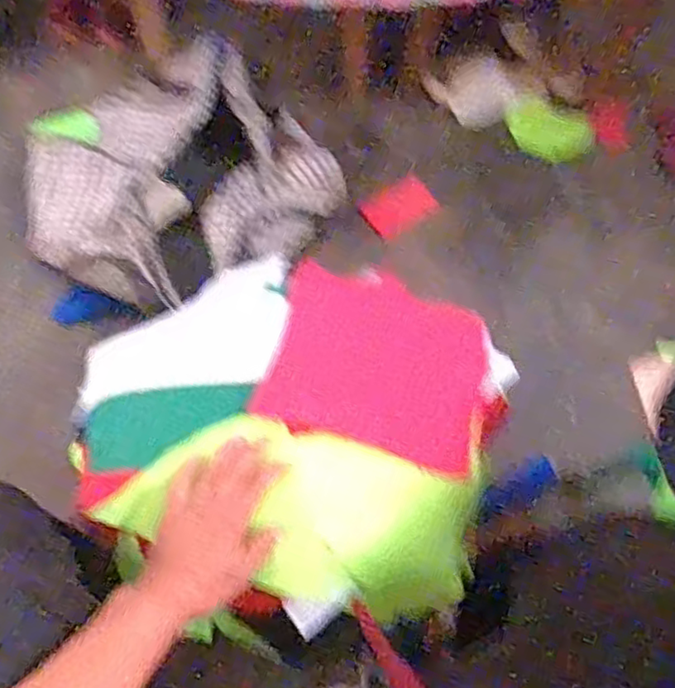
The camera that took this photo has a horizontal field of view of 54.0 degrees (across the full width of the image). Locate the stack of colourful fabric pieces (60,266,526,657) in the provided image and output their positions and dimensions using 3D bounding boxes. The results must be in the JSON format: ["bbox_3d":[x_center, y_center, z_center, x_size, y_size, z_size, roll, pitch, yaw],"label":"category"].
[{"bbox_3d":[-0.047,0.070,0.644,0.393,0.087,0.380,19,64,6],"label":"stack of colourful fabric pieces"}]

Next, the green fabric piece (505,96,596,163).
[{"bbox_3d":[0.409,-0.412,1.289,0.159,0.016,0.094,22,93,8],"label":"green fabric piece"}]

